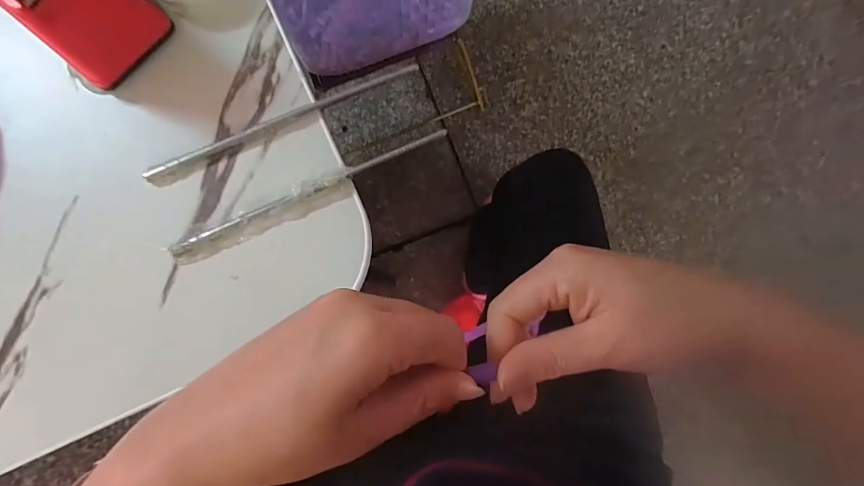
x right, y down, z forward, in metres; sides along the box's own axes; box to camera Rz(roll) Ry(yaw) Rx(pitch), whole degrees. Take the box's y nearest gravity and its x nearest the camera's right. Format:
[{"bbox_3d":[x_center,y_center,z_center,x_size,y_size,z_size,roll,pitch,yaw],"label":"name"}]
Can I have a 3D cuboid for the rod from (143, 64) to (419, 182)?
[{"bbox_3d":[-0.093,-0.079,0.266,0.180,0.006,0.006,-24,84,-5],"label":"rod"}]

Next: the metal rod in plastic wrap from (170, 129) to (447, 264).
[{"bbox_3d":[-0.075,-0.030,0.259,0.177,0.005,0.016,-25,101,-4],"label":"metal rod in plastic wrap"}]

